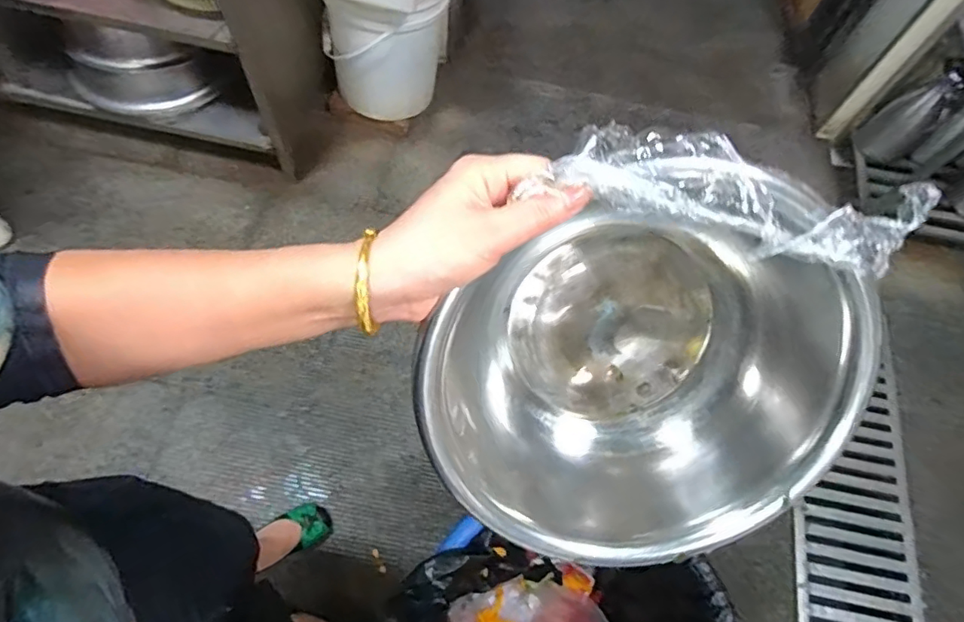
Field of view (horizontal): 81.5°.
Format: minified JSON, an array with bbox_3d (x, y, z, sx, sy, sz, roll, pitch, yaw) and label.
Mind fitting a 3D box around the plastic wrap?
[{"bbox_3d":[0.149,-0.064,0.308,0.224,0.031,0.052,11,65,-9],"label":"plastic wrap"}]

